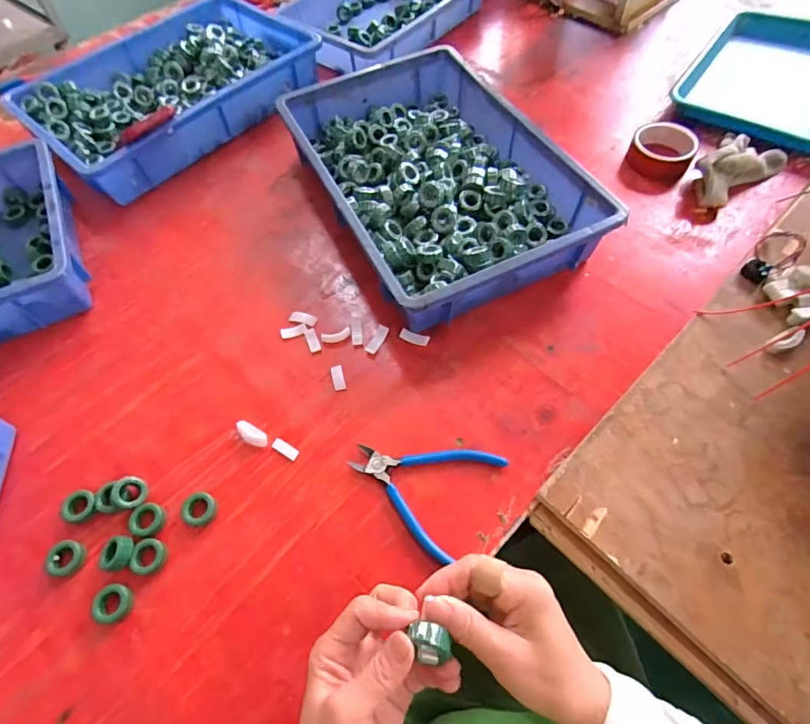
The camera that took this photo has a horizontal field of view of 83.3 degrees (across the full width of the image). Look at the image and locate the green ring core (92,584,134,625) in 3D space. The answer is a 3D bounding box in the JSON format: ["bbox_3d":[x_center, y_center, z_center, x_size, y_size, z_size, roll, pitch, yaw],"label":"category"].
[{"bbox_3d":[-0.259,0.213,0.401,0.030,0.010,0.030,-2,58,3],"label":"green ring core"}]

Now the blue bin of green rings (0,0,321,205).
[{"bbox_3d":[-0.386,-0.454,0.765,0.308,0.089,0.435,38,67,23],"label":"blue bin of green rings"}]

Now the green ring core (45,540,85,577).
[{"bbox_3d":[-0.314,0.181,0.420,0.028,0.012,0.030,-19,59,-8],"label":"green ring core"}]

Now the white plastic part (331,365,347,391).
[{"bbox_3d":[-0.075,0.017,0.512,0.014,0.004,0.032,-14,58,-5],"label":"white plastic part"}]

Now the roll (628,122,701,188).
[{"bbox_3d":[0.375,-0.309,0.666,0.088,0.040,0.084,29,64,20],"label":"roll"}]

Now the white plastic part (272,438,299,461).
[{"bbox_3d":[-0.124,0.091,0.472,0.030,0.004,0.012,26,63,18],"label":"white plastic part"}]

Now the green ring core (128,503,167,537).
[{"bbox_3d":[-0.247,0.151,0.437,0.029,0.010,0.030,-2,58,3],"label":"green ring core"}]

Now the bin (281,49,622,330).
[{"bbox_3d":[0.033,-0.253,0.624,0.284,0.088,0.440,-24,60,-11],"label":"bin"}]

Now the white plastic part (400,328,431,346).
[{"bbox_3d":[0.011,-0.029,0.534,0.035,0.007,0.013,14,60,12],"label":"white plastic part"}]

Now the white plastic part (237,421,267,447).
[{"bbox_3d":[-0.161,0.076,0.479,0.038,0.006,0.016,34,65,6],"label":"white plastic part"}]

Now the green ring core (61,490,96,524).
[{"bbox_3d":[-0.319,0.140,0.447,0.033,0.011,0.028,-27,60,-13],"label":"green ring core"}]

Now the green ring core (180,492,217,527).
[{"bbox_3d":[-0.200,0.143,0.442,0.030,0.012,0.031,-2,58,3],"label":"green ring core"}]

